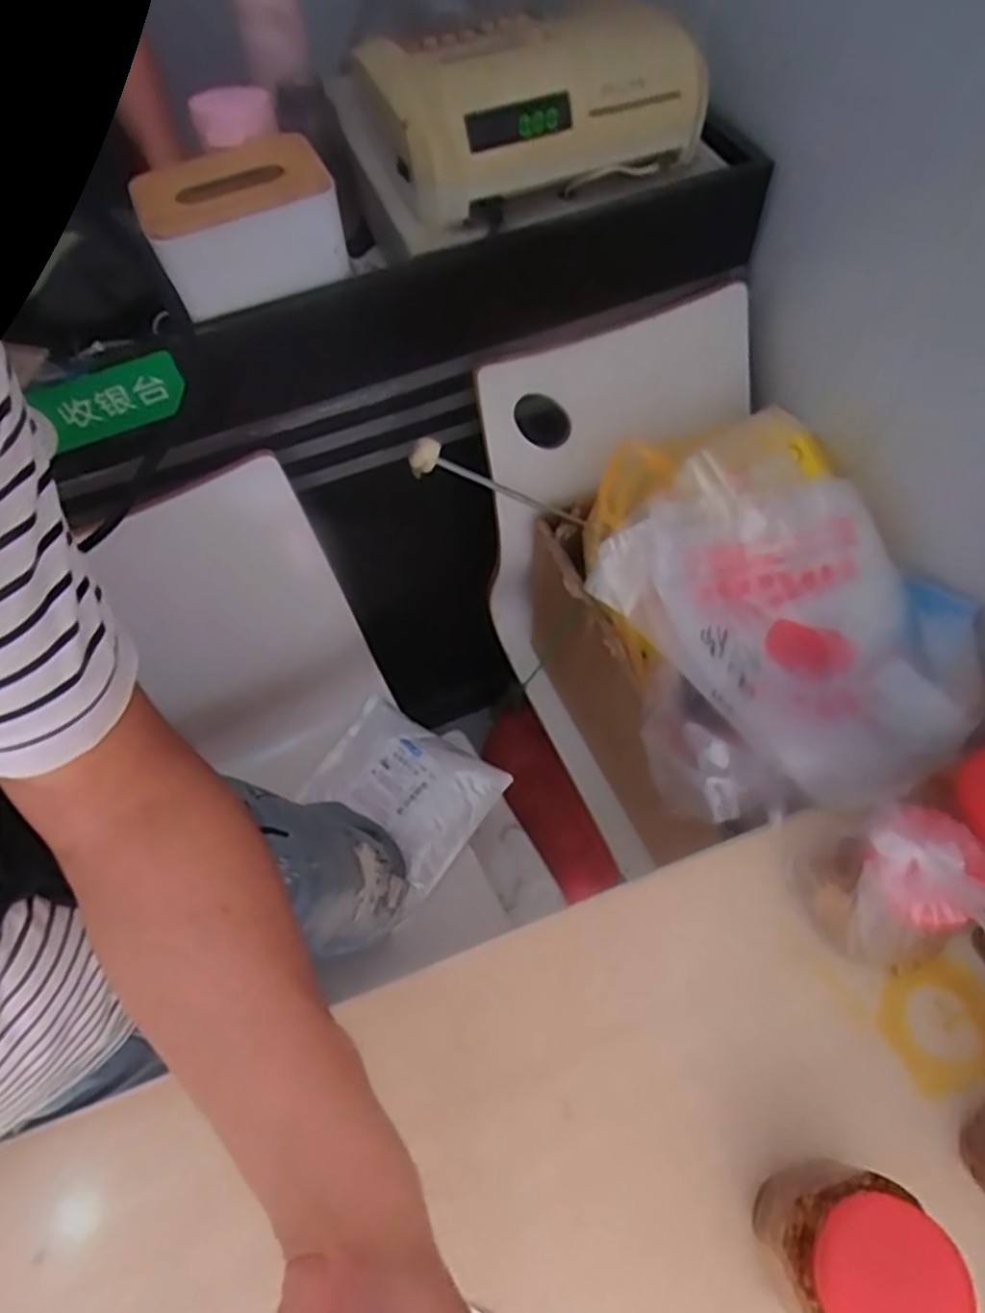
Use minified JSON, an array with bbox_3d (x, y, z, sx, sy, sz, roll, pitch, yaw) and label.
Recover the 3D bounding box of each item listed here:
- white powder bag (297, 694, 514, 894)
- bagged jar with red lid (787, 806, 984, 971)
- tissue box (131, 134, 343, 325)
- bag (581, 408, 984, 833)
[{"bbox_3d":[-0.115,0.159,0.931,0.217,0.027,0.166,31,66,18],"label":"white powder bag"},{"bbox_3d":[0.270,0.153,0.472,0.091,0.182,0.101,-9,60,-2],"label":"bagged jar with red lid"},{"bbox_3d":[-0.215,-0.372,0.651,0.153,0.094,0.079,-19,61,-8],"label":"tissue box"},{"bbox_3d":[0.267,-0.062,0.697,0.334,0.154,0.407,-13,61,-5],"label":"bag"}]

